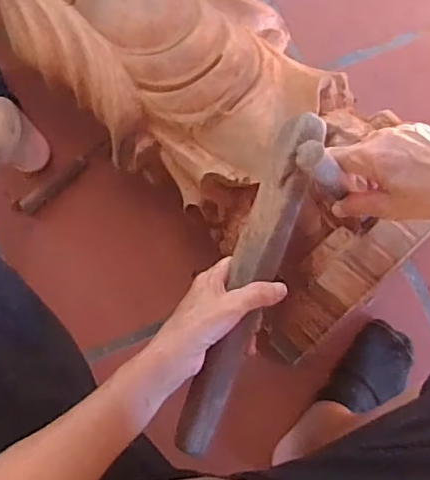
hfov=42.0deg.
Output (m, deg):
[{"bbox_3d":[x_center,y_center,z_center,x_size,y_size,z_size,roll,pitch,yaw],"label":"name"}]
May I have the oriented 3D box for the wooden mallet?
[{"bbox_3d":[0.035,0.037,0.529,0.044,0.033,0.326,19,81,4],"label":"wooden mallet"}]

